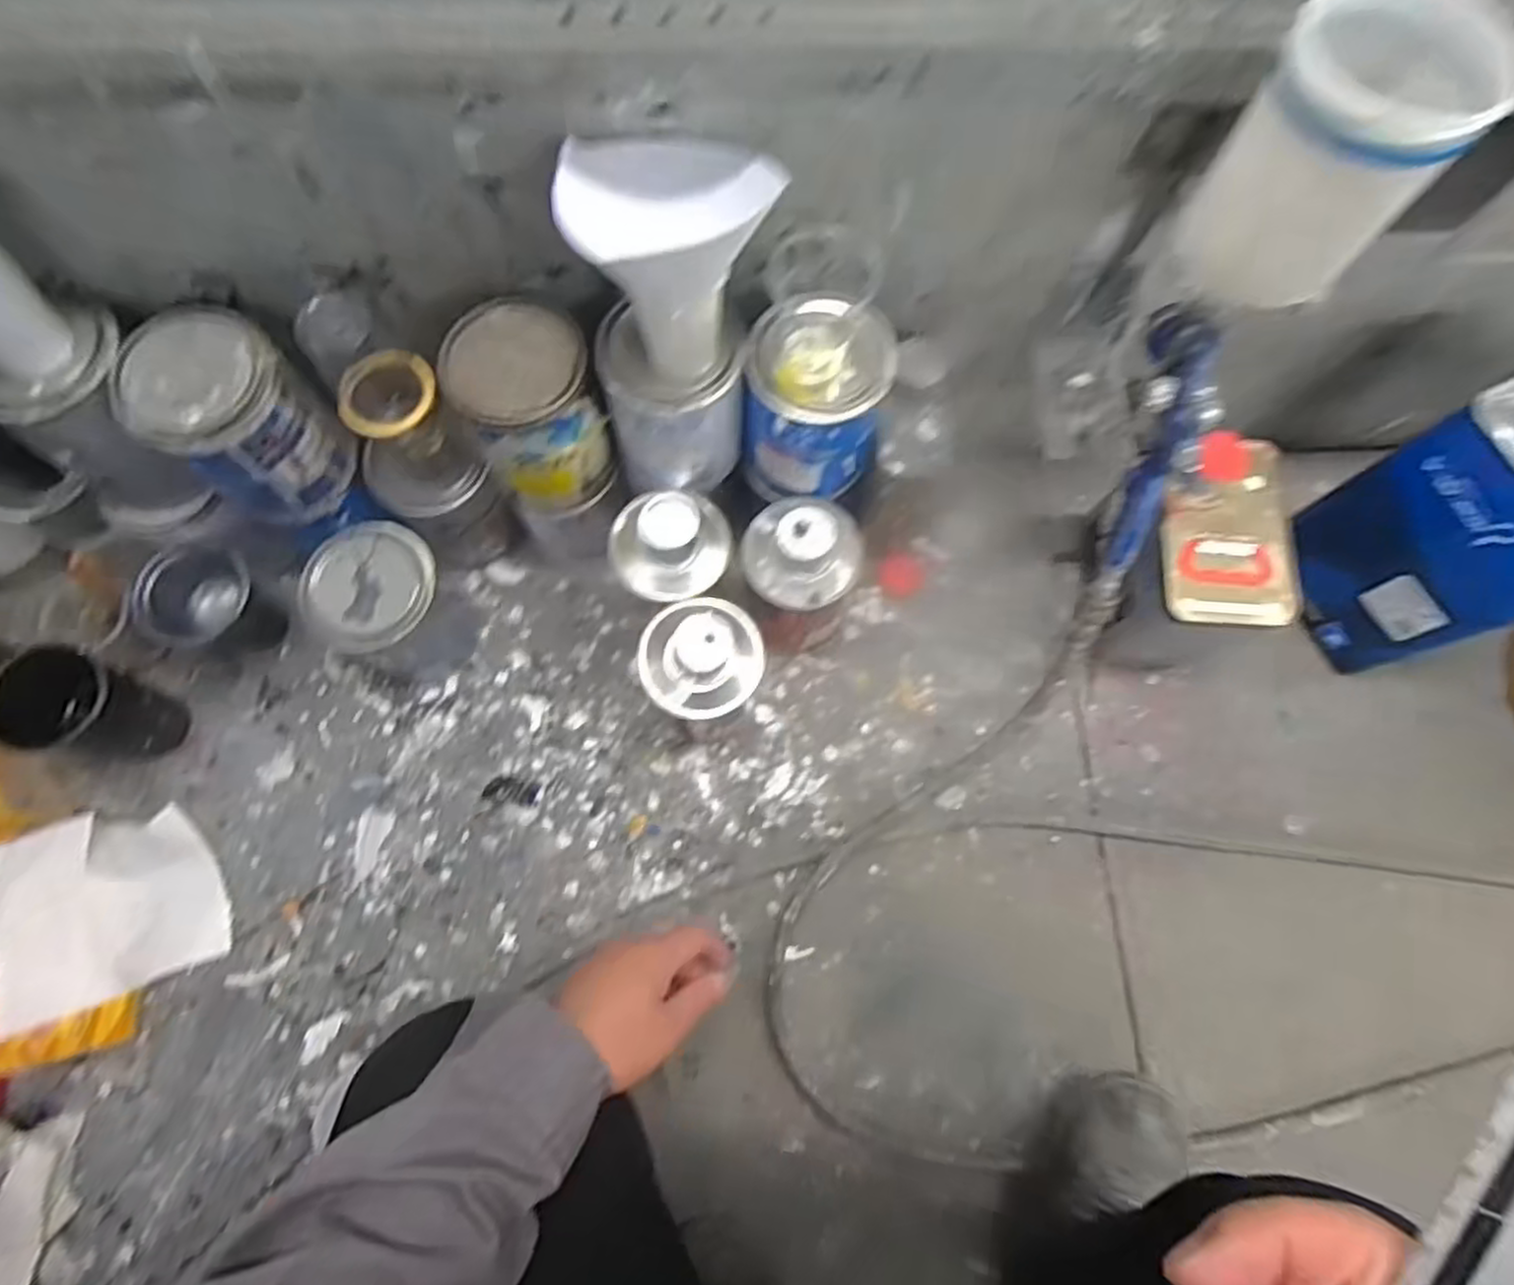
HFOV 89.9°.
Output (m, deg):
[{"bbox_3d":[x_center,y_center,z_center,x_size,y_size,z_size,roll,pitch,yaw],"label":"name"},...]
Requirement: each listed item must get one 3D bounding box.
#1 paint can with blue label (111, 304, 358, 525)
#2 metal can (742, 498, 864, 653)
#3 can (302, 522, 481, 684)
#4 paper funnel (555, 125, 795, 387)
[{"bbox_3d":[-0.398,-0.174,0.585,0.107,0.134,0.103,1,73,-3],"label":"paint can with blue label"},{"bbox_3d":[0.038,-0.063,0.680,0.094,0.160,0.091,1,73,-3],"label":"metal can"},{"bbox_3d":[-0.327,-0.031,0.691,0.105,0.140,0.111,30,76,7],"label":"can"},{"bbox_3d":[-0.057,-0.254,0.497,0.125,0.114,0.093,-19,75,-8],"label":"paper funnel"}]

